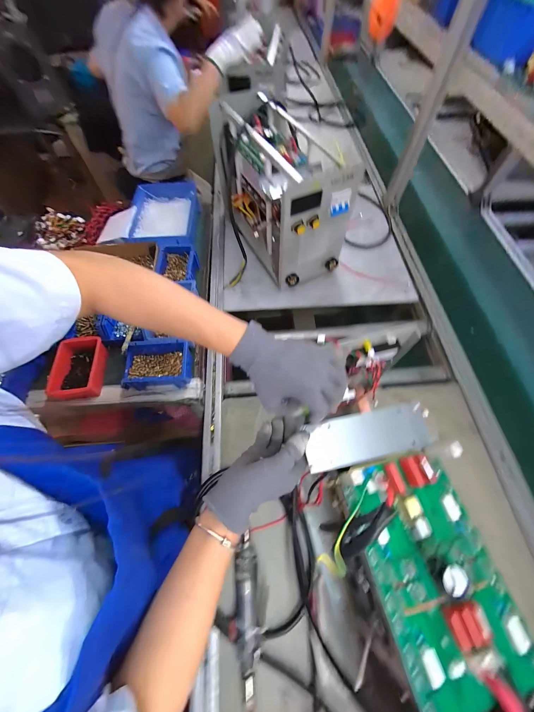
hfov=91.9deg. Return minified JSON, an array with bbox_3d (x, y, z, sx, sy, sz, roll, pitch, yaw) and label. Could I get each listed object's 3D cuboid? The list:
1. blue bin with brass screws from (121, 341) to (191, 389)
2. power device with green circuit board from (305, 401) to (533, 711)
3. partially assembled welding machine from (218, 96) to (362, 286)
[{"bbox_3d":[-0.261,0.024,0.610,0.157,0.074,0.102,-4,63,-1],"label":"blue bin with brass screws"},{"bbox_3d":[0.182,0.235,0.267,0.195,0.068,0.363,-13,61,-6],"label":"power device with green circuit board"},{"bbox_3d":[0.030,-0.472,0.759,0.241,0.295,0.467,-17,64,-7],"label":"partially assembled welding machine"}]

